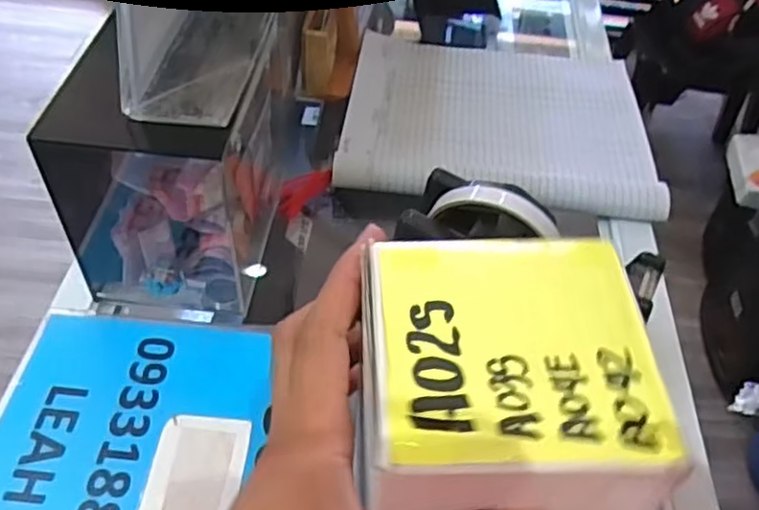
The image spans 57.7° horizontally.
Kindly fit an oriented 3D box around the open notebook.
[{"bbox_3d":[0.098,-0.120,0.580,0.243,0.024,0.217,6,49,2],"label":"open notebook"}]

